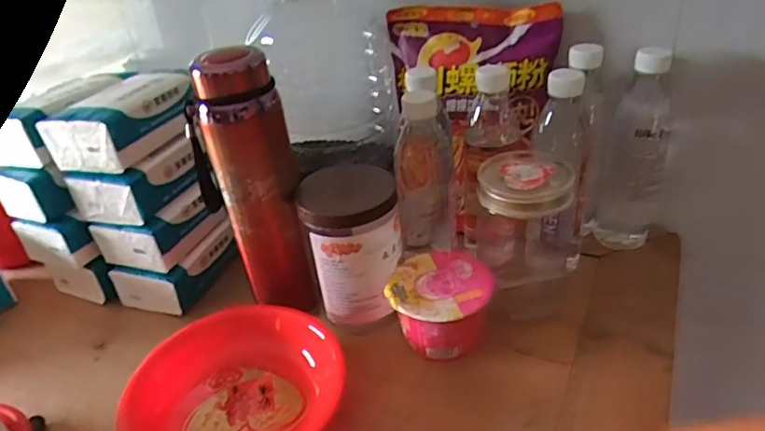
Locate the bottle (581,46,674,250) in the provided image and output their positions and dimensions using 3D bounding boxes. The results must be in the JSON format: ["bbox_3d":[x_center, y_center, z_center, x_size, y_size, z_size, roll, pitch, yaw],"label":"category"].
[{"bbox_3d":[0.278,-0.072,0.602,0.067,0.227,0.061,14,39,26],"label":"bottle"}]

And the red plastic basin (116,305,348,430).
[{"bbox_3d":[-0.125,0.155,0.483,0.154,0.058,0.184,14,39,27],"label":"red plastic basin"}]

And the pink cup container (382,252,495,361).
[{"bbox_3d":[0.057,0.089,0.534,0.092,0.066,0.095,-4,34,3],"label":"pink cup container"}]

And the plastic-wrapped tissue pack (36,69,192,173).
[{"bbox_3d":[-0.263,-0.102,0.565,0.100,0.053,0.136,12,37,28],"label":"plastic-wrapped tissue pack"}]

